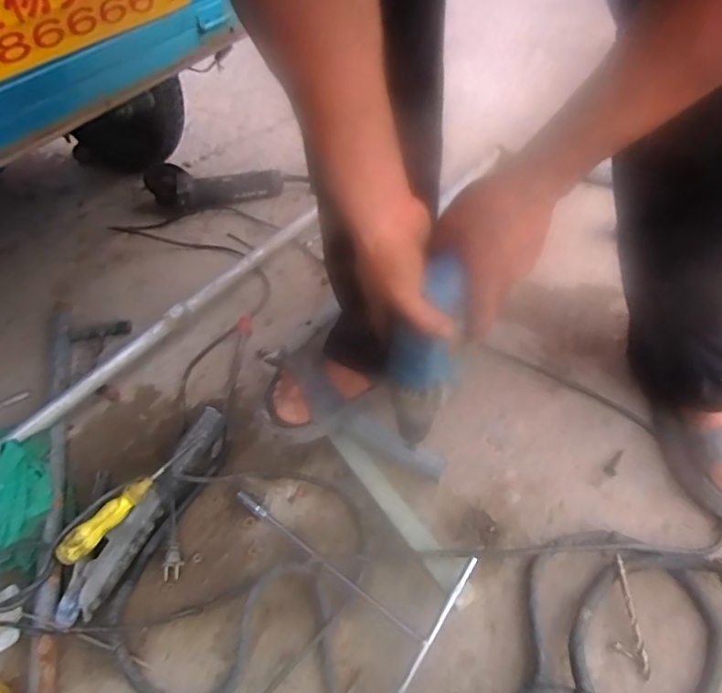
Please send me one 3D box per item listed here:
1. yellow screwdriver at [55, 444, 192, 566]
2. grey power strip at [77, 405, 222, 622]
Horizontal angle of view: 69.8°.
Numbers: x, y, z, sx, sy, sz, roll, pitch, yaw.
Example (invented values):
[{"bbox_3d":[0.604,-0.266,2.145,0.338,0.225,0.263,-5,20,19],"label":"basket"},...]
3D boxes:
[{"bbox_3d":[-0.275,0.183,0.617,0.026,0.034,0.179,33,57,30],"label":"yellow screwdriver"},{"bbox_3d":[-0.252,0.187,0.635,0.032,0.045,0.264,15,50,19],"label":"grey power strip"}]

